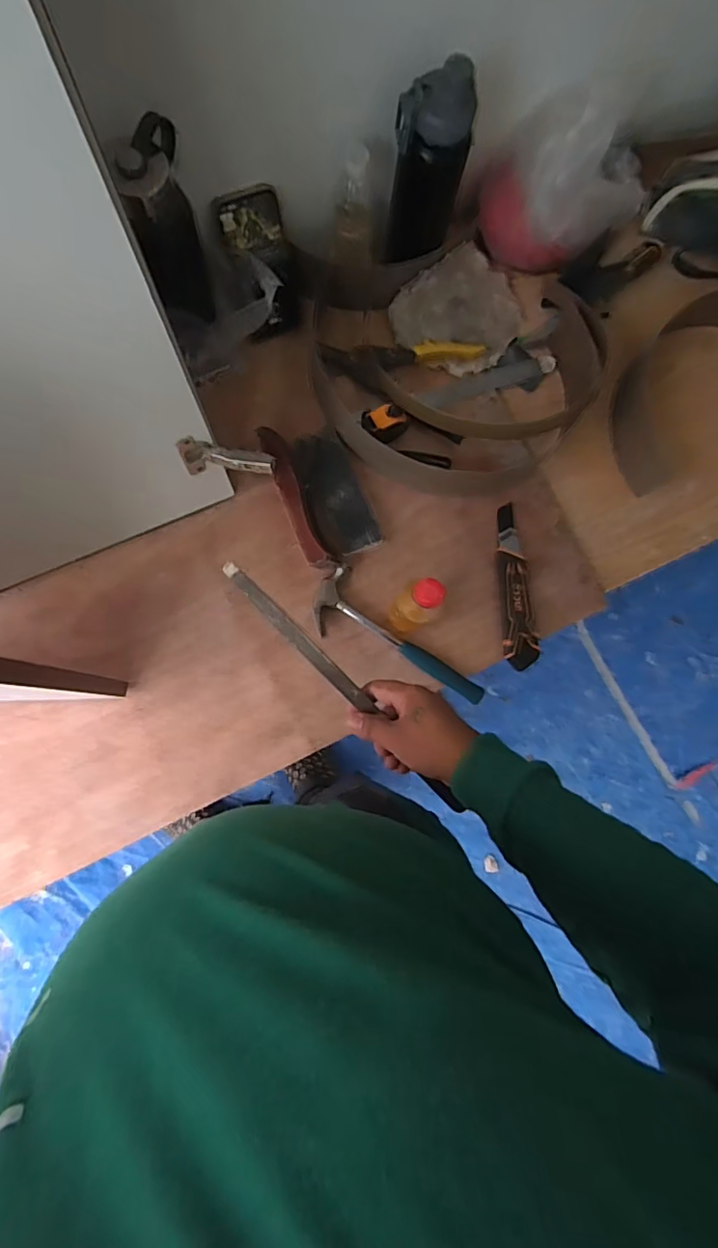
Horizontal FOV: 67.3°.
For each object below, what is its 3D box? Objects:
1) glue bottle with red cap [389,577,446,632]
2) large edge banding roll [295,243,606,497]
[{"bbox_3d":[0.062,-0.017,0.647,0.040,0.180,0.050,-23,88,-8],"label":"glue bottle with red cap"},{"bbox_3d":[0.118,-0.350,0.733,0.424,0.096,0.323,8,84,-6],"label":"large edge banding roll"}]

